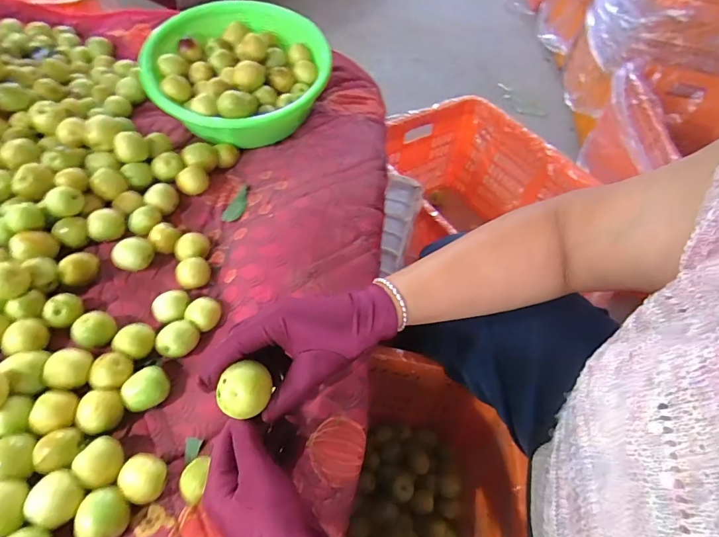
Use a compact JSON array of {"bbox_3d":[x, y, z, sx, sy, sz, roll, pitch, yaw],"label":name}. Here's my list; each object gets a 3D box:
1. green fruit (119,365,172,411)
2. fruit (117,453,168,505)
[{"bbox_3d":[-0.207,0.120,0.406,0.042,0.031,0.034,-32,65,-27],"label":"green fruit"},{"bbox_3d":[-0.184,0.182,0.358,0.034,0.032,0.035,4,54,-5],"label":"fruit"}]

